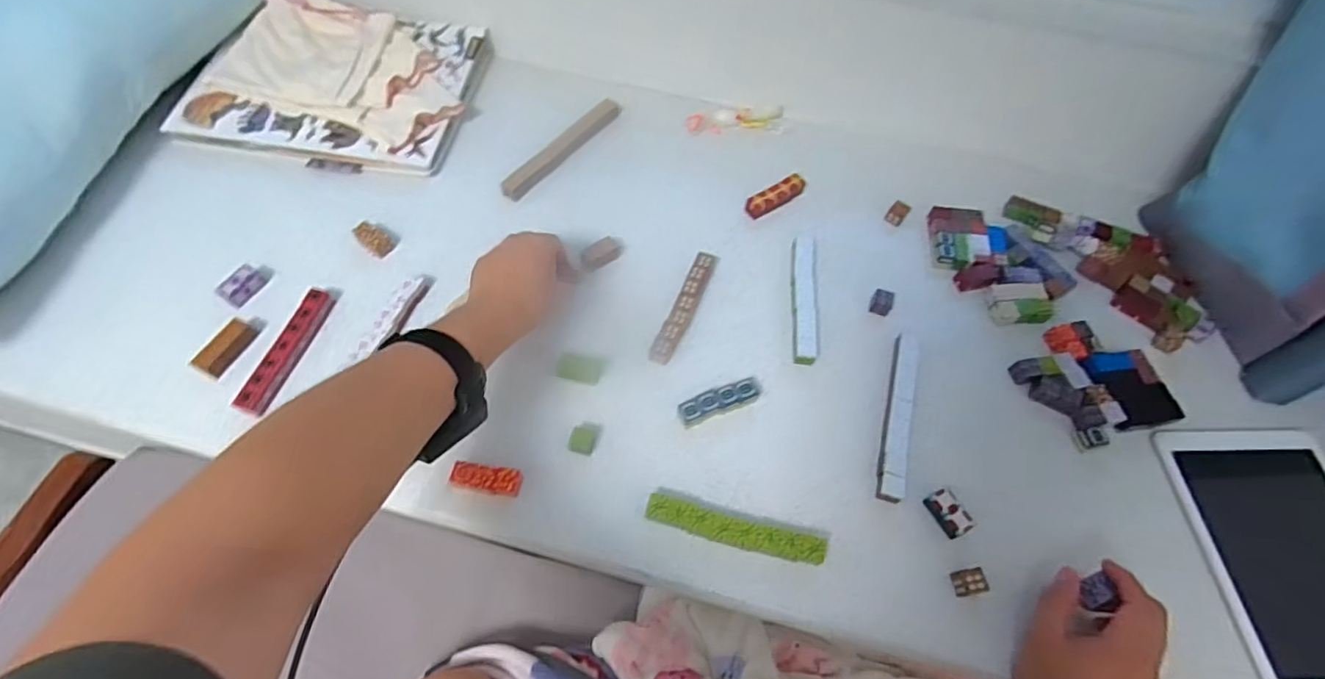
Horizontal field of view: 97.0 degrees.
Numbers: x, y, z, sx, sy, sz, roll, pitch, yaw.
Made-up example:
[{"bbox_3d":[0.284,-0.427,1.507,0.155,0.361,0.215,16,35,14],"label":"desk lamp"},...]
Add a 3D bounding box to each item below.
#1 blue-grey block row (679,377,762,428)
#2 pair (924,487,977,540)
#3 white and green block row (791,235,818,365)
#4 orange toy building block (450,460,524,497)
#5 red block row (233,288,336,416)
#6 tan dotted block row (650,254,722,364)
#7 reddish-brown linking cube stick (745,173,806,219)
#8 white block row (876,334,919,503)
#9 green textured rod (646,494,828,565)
[{"bbox_3d":[0.059,0.059,0.582,0.087,0.021,0.021,-19,62,-13],"label":"blue-grey block row"},{"bbox_3d":[0.264,0.158,0.538,0.026,0.018,0.042,-28,64,-17],"label":"pair"},{"bbox_3d":[0.157,-0.049,0.647,0.027,0.015,0.166,6,59,1],"label":"white and green block row"},{"bbox_3d":[-0.161,0.129,0.540,0.062,0.023,0.023,7,59,2],"label":"orange toy building block"},{"bbox_3d":[-0.382,0.009,0.597,0.026,0.022,0.137,15,60,7],"label":"red block row"},{"bbox_3d":[0.025,-0.037,0.643,0.026,0.024,0.144,21,61,10],"label":"tan dotted block row"},{"bbox_3d":[0.142,-0.179,0.726,0.087,0.020,0.026,-30,65,-18],"label":"reddish-brown linking cube stick"},{"bbox_3d":[0.235,0.072,0.583,0.025,0.016,0.182,16,60,7],"label":"white block row"},{"bbox_3d":[0.064,0.173,0.524,0.158,0.025,0.025,14,60,6],"label":"green textured rod"}]

